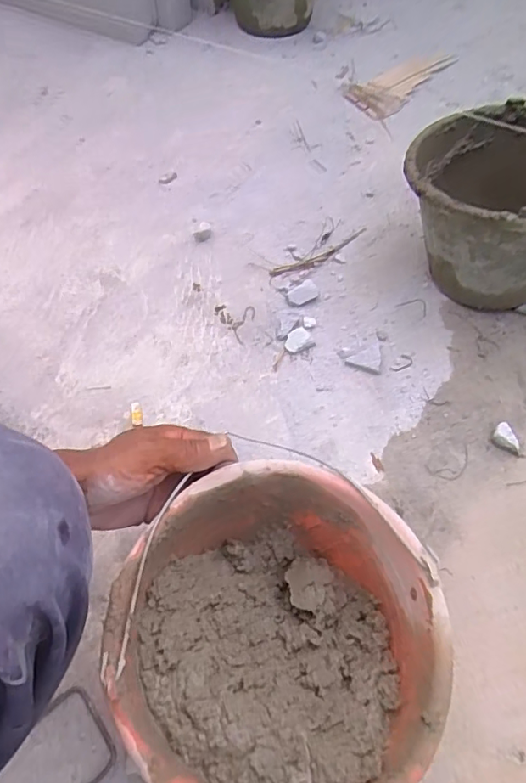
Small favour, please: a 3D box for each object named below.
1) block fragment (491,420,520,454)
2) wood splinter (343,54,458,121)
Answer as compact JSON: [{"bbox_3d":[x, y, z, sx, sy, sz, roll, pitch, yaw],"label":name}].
[{"bbox_3d":[0.279,0.052,0.608,0.033,0.024,0.026,29,63,17],"label":"block fragment"},{"bbox_3d":[0.260,-0.586,1.008,0.236,0.034,0.099,-38,65,-20],"label":"wood splinter"}]

